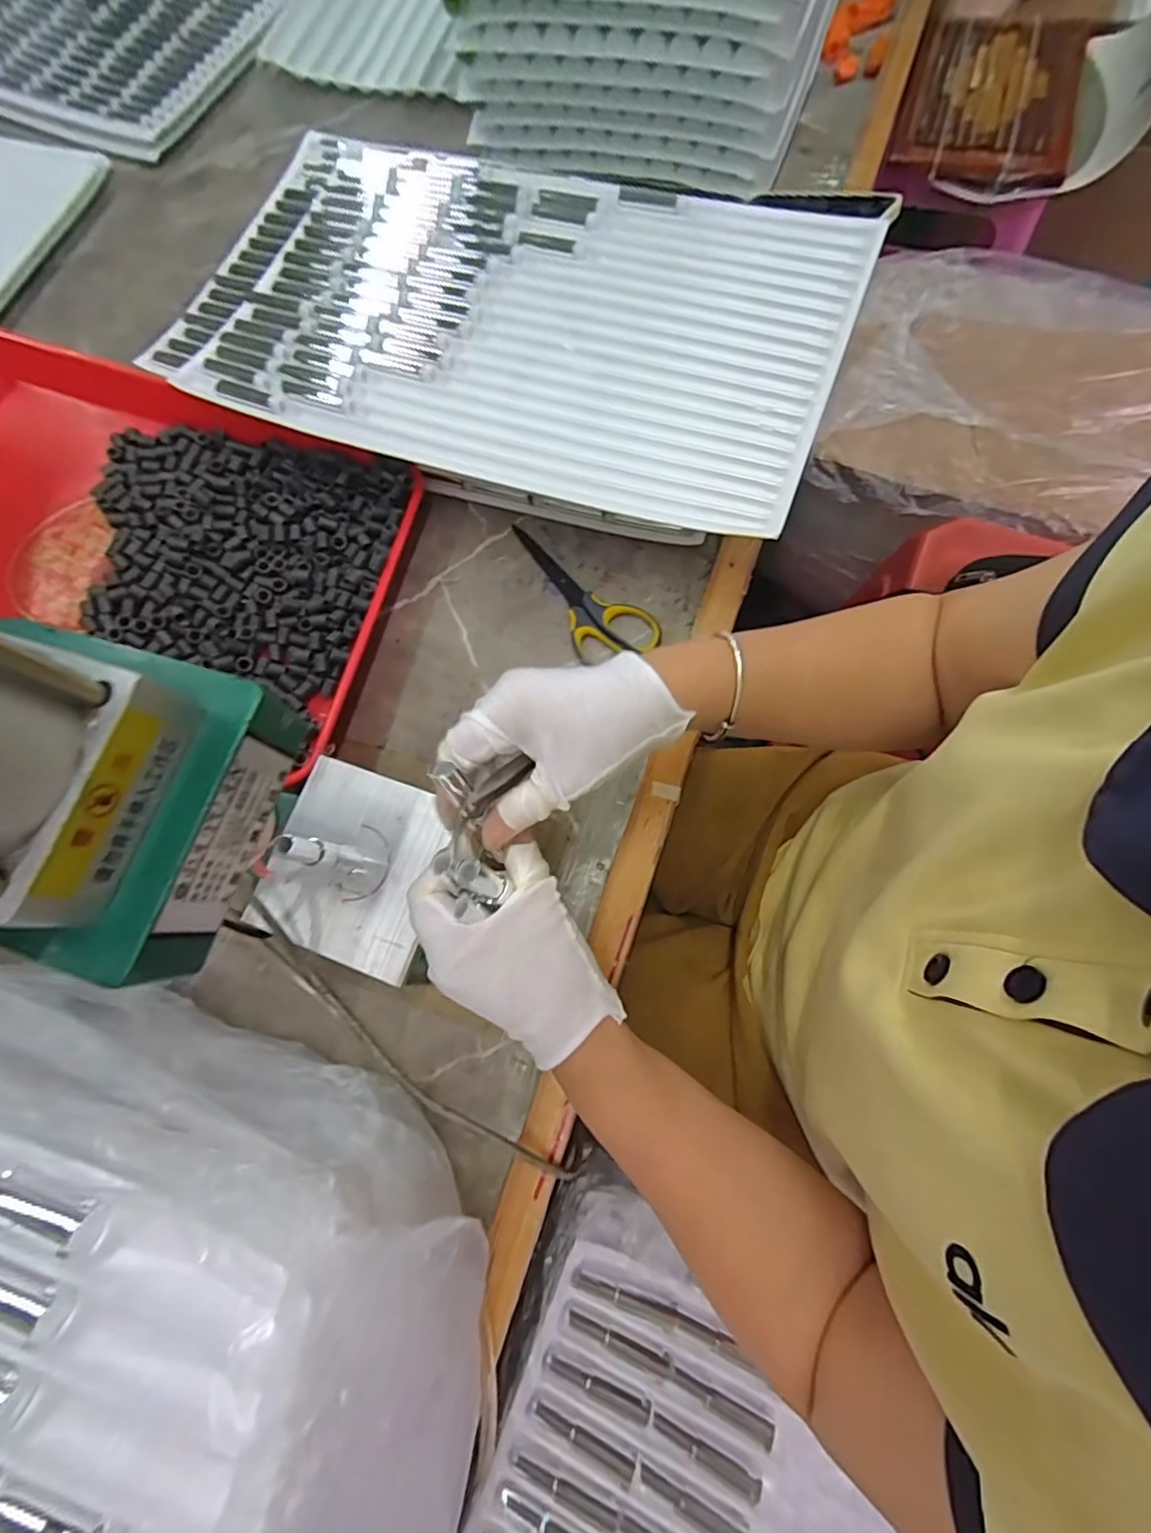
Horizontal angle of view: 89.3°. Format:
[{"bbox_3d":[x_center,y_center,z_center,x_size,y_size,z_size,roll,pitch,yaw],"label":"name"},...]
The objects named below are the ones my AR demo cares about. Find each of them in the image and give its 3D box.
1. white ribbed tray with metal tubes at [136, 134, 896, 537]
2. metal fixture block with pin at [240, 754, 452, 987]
[{"bbox_3d":[-0.069,-0.379,0.477,0.557,0.031,0.329,20,77,10],"label":"white ribbed tray with metal tubes"},{"bbox_3d":[-0.147,0.059,0.367,0.127,0.084,0.119,17,77,9],"label":"metal fixture block with pin"}]

